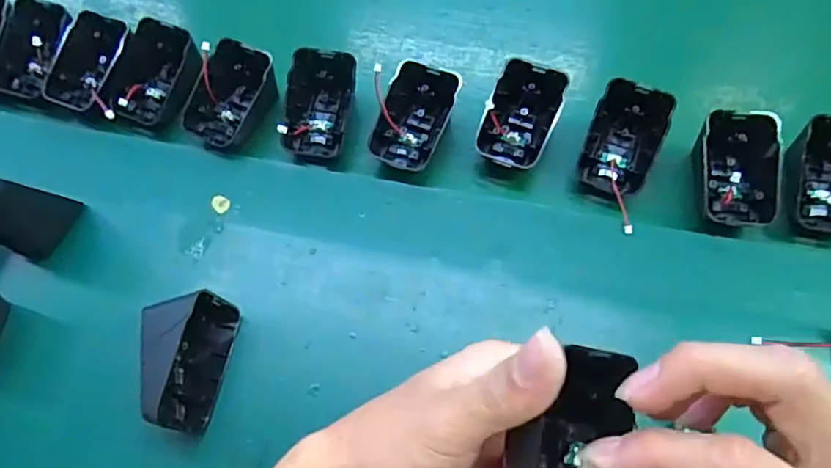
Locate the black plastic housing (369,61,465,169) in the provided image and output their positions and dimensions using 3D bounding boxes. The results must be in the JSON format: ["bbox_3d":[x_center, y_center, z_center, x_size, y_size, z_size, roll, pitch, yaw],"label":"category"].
[{"bbox_3d":[0.000,-0.076,0.374,0.042,0.035,0.061,23,66,12],"label":"black plastic housing"}]

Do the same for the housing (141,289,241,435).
[{"bbox_3d":[-0.126,0.066,0.305,0.040,0.032,0.069,8,63,5],"label":"housing"}]

